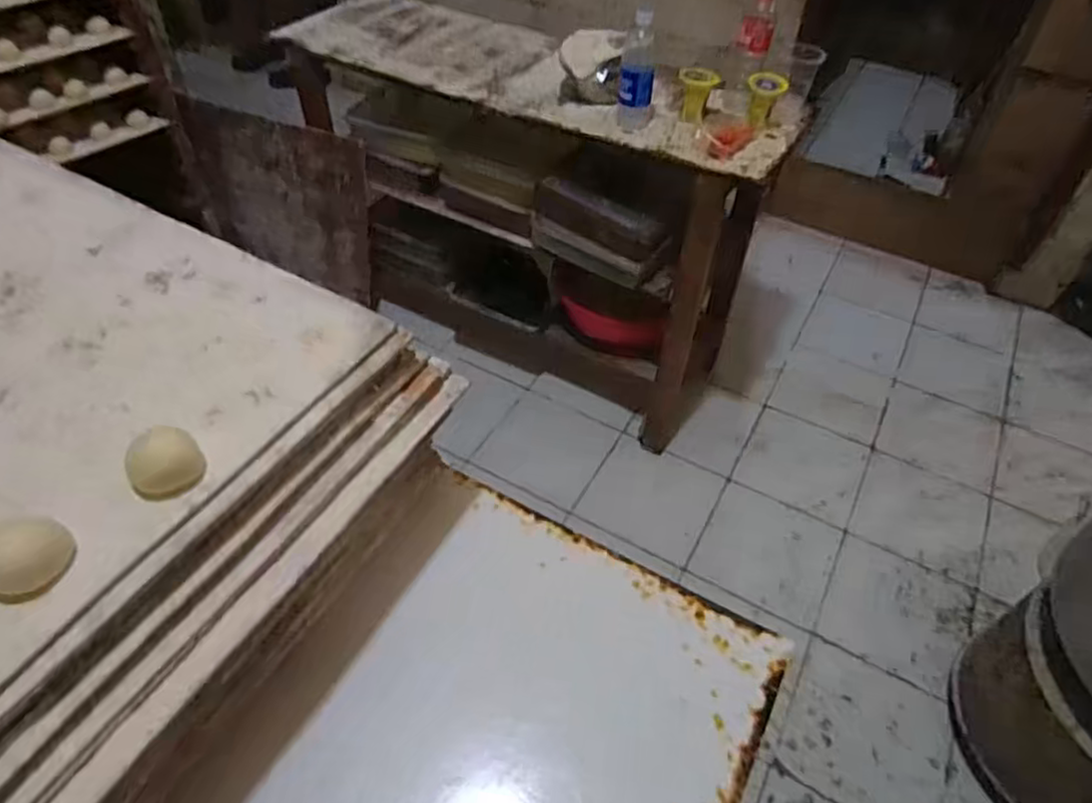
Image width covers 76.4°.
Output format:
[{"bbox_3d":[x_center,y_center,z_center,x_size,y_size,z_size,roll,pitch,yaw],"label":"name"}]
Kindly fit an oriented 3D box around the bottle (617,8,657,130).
[{"bbox_3d":[0.168,-0.599,1.279,0.063,0.210,0.079,6,47,4],"label":"bottle"}]

